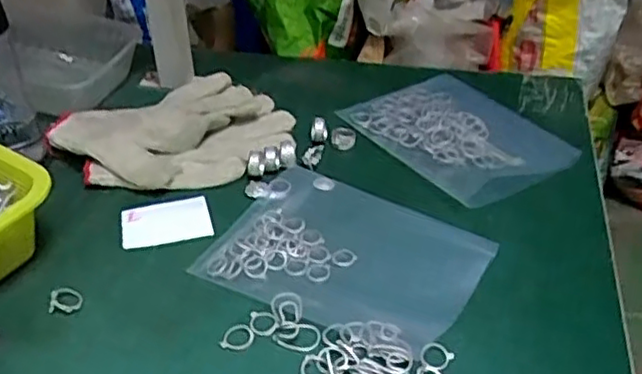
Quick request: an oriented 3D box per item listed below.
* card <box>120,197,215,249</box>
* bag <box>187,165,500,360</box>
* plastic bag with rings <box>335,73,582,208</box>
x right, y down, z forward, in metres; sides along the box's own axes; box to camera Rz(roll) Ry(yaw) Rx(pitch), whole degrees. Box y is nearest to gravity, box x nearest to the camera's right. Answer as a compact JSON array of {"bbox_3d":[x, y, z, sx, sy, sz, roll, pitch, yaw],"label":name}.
[{"bbox_3d":[-0.134,0.030,0.575,0.074,0.004,0.051,-11,44,-9],"label":"card"},{"bbox_3d":[0.019,0.051,0.526,0.201,0.012,0.145,21,43,25],"label":"bag"},{"bbox_3d":[0.130,-0.057,0.649,0.143,0.011,0.209,-18,41,-20],"label":"plastic bag with rings"}]

